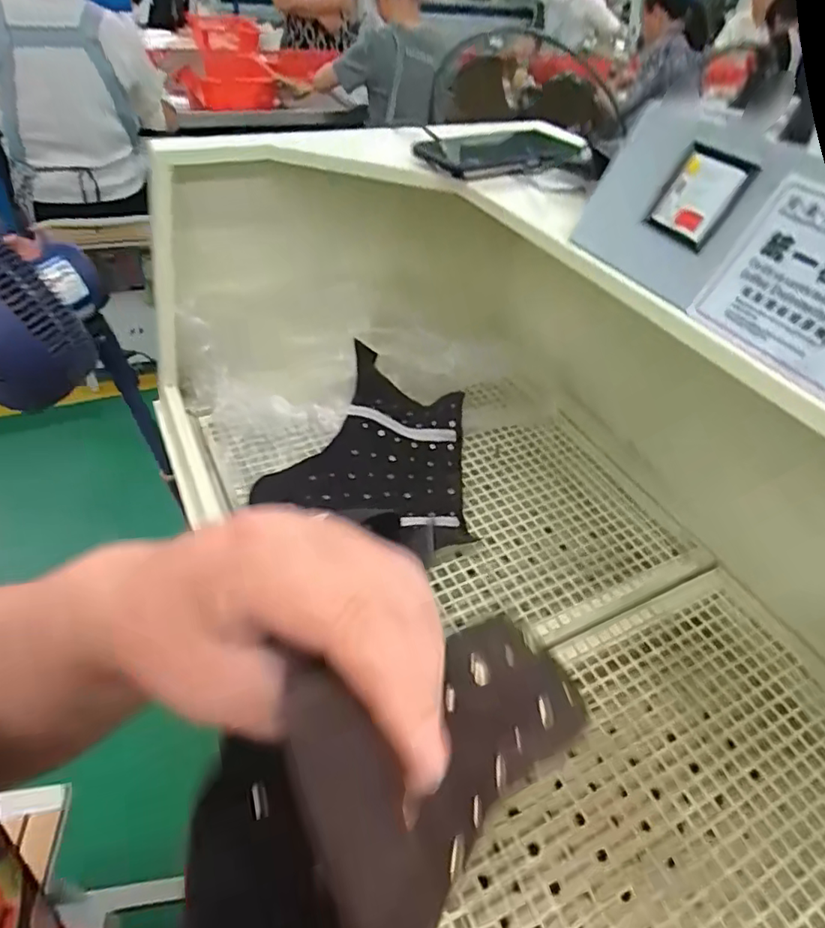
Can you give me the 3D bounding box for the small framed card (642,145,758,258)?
[{"bbox_3d":[0.186,-0.173,0.370,0.008,0.055,0.053,5,39,-39],"label":"small framed card"}]

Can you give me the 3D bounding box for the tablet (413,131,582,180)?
[{"bbox_3d":[0.092,-0.314,0.573,0.168,0.022,0.101,-23,51,-28],"label":"tablet"}]

